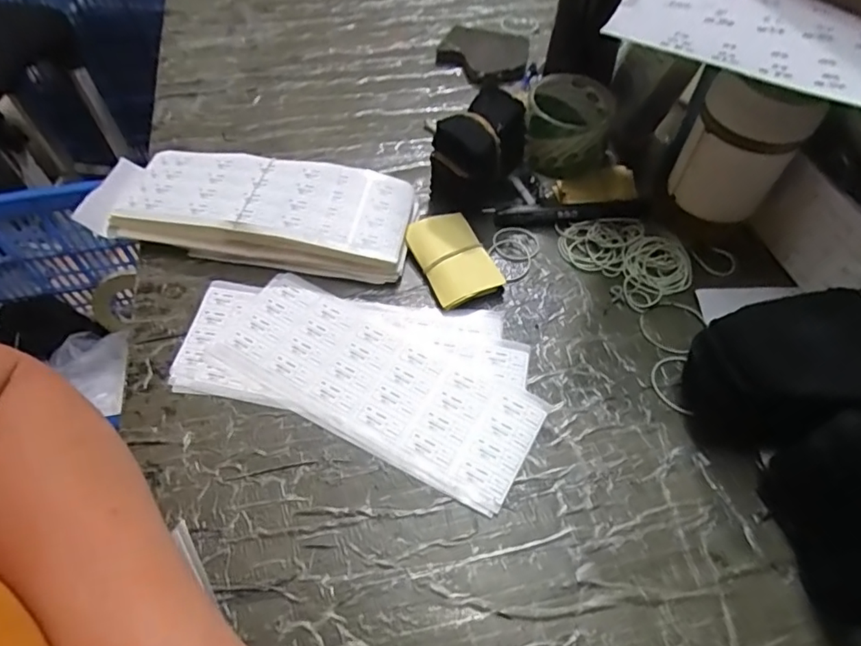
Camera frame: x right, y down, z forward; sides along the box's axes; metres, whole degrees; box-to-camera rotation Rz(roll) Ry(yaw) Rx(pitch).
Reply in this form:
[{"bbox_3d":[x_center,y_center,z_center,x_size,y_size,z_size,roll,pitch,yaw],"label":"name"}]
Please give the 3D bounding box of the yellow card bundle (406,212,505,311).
[{"bbox_3d":[0.020,-0.058,0.493,0.060,0.019,0.093,-22,60,-14],"label":"yellow card bundle"}]

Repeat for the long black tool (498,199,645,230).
[{"bbox_3d":[0.138,-0.105,0.531,0.147,0.014,0.023,-4,57,-3],"label":"long black tool"}]

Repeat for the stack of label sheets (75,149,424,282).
[{"bbox_3d":[-0.166,-0.109,0.514,0.296,0.045,0.103,7,57,5],"label":"stack of label sheets"}]

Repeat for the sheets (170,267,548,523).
[{"bbox_3d":[-0.055,0.031,0.445,0.288,0.008,0.146,18,59,11],"label":"sheets"}]

